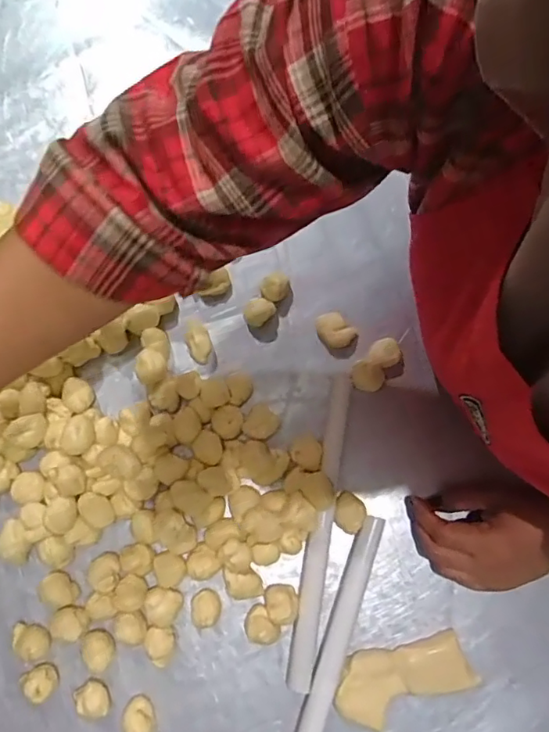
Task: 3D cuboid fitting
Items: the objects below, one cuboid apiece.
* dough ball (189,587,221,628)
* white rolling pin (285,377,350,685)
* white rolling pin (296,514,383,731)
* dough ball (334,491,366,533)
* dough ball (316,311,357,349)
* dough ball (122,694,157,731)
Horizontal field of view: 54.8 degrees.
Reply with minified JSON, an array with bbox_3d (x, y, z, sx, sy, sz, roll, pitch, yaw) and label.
[{"bbox_3d":[-0.059,0.207,0.454,0.027,0.022,0.025,0,78,0],"label":"dough ball"},{"bbox_3d":[0.041,0.137,0.468,0.022,0.023,0.270,10,79,2],"label":"white rolling pin"},{"bbox_3d":[0.044,0.264,0.442,0.024,0.024,0.277,20,79,4],"label":"white rolling pin"},{"bbox_3d":[0.066,0.130,0.471,0.027,0.018,0.032,23,80,5],"label":"dough ball"},{"bbox_3d":[0.057,-0.034,0.511,0.029,0.015,0.037,-40,81,-7],"label":"dough ball"},{"bbox_3d":[-0.111,0.293,0.438,0.026,0.016,0.034,-23,79,-4],"label":"dough ball"}]

